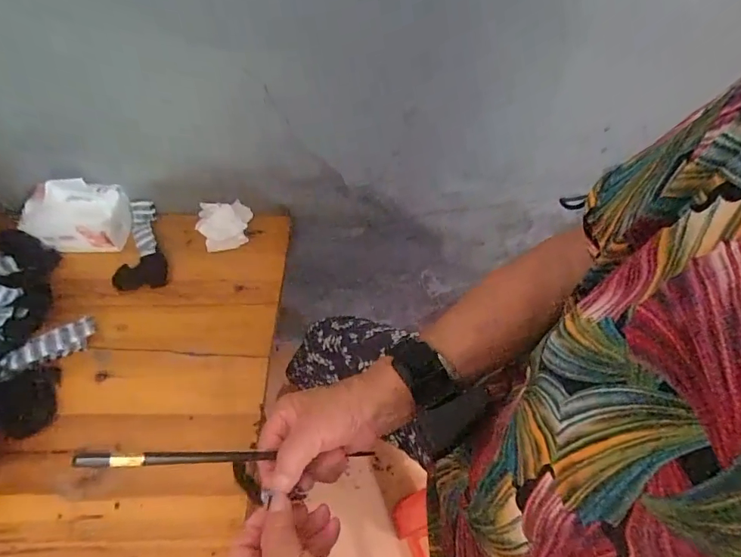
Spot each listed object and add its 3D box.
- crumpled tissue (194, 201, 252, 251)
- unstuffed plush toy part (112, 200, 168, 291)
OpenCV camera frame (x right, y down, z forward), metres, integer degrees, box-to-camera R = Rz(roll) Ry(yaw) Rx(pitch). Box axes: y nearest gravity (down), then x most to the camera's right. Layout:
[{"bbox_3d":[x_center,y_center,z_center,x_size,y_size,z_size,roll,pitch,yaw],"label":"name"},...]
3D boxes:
[{"bbox_3d":[-0.237,-0.091,0.711,0.090,0.047,0.075,-18,58,-14],"label":"crumpled tissue"},{"bbox_3d":[-0.372,-0.055,0.690,0.077,0.031,0.160,-14,57,-12],"label":"unstuffed plush toy part"}]

